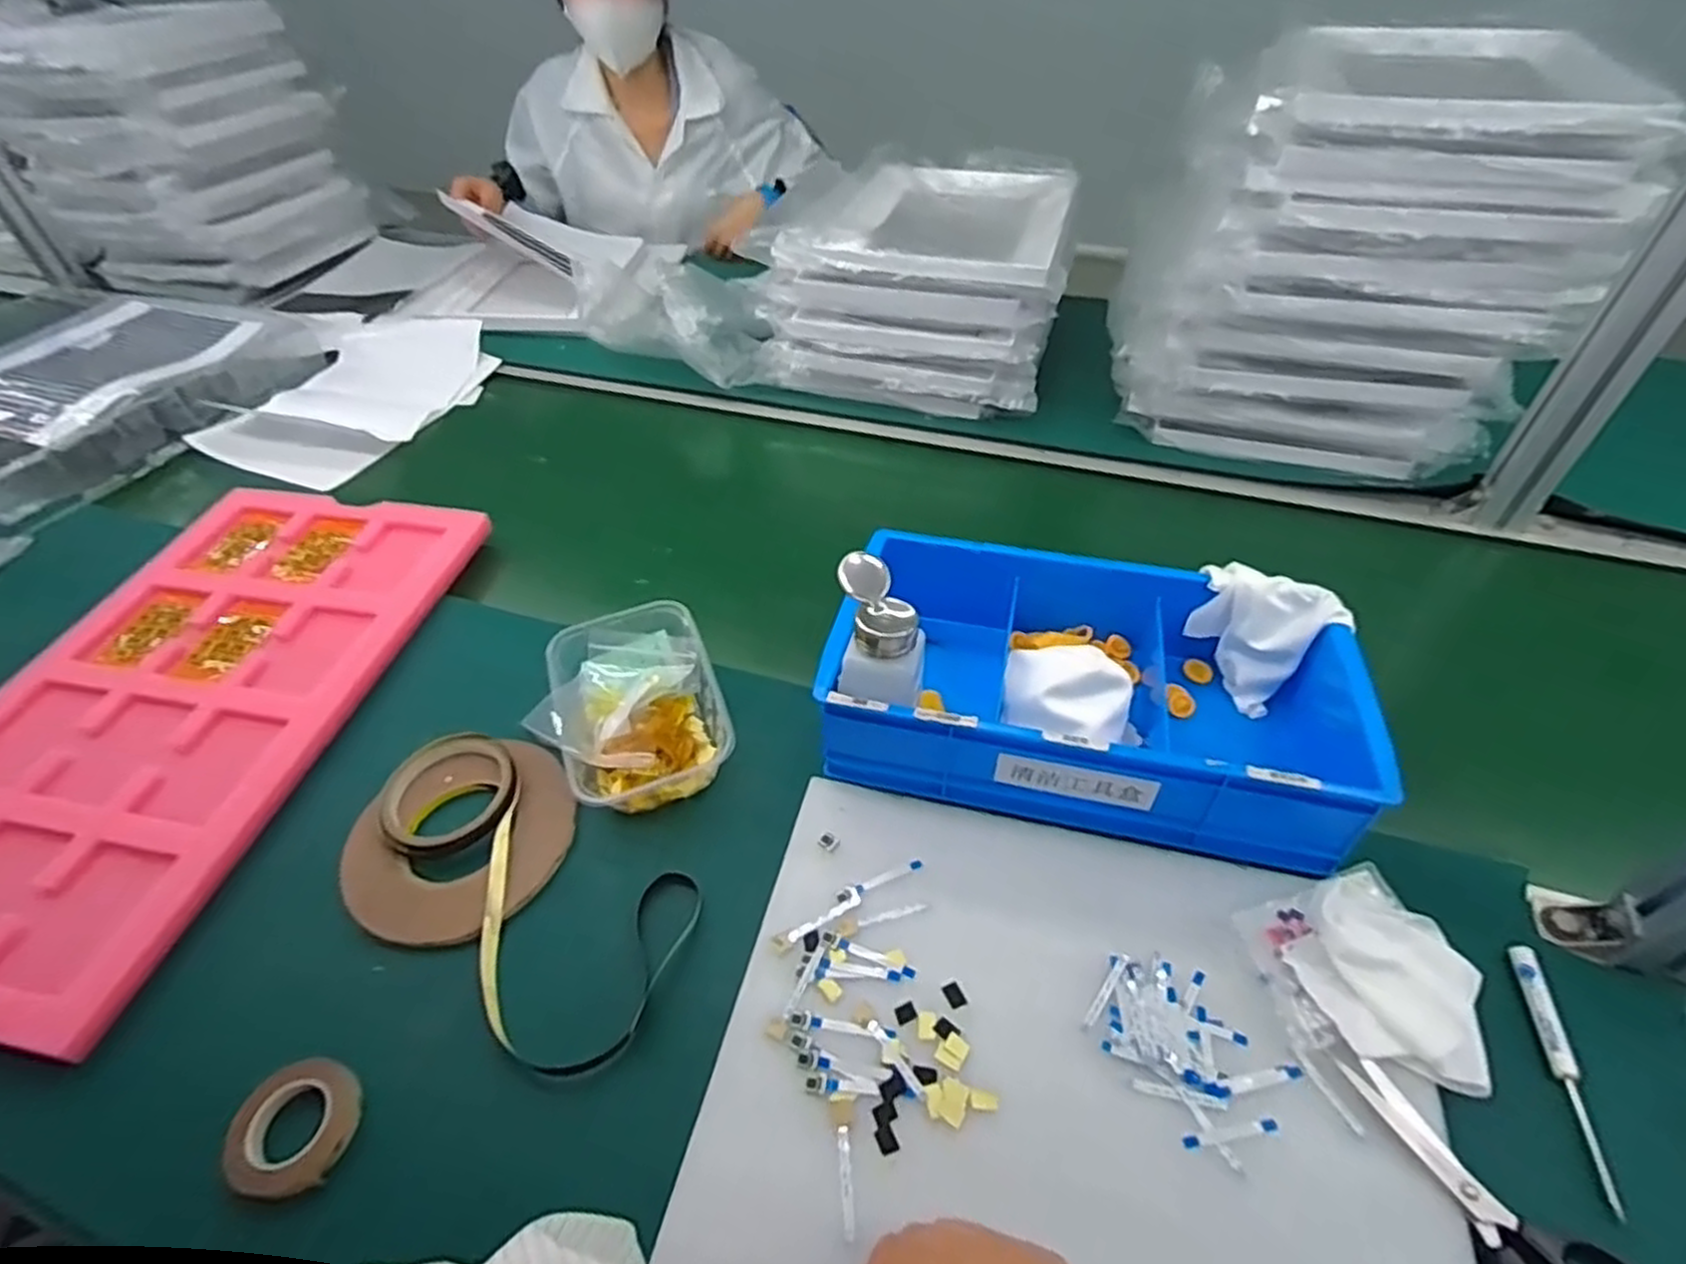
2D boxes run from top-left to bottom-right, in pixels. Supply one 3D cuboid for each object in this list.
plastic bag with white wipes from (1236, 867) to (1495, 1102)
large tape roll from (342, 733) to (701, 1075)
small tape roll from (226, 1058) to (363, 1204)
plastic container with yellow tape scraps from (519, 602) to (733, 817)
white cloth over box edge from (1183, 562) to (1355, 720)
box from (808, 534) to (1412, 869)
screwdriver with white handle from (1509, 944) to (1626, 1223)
[{"bbox_3d":[0.297,0.199,0.438,0.114,0.019,0.115,-15,47,-11],"label":"plastic bag with white wipes"},{"bbox_3d":[-0.221,0.167,0.520,0.265,0.031,0.146,29,54,27],"label":"large tape roll"},{"bbox_3d":[-0.301,0.275,0.430,0.063,0.024,0.063,-1,46,1],"label":"small tape roll"},{"bbox_3d":[-0.163,0.057,0.596,0.130,0.052,0.163,-17,48,-14],"label":"plastic container with yellow tape scraps"},{"bbox_3d":[0.322,0.001,0.598,0.073,0.081,0.098,-26,51,-21],"label":"white cloth over box edge"},{"bbox_3d":[0.177,0.029,0.564,0.347,0.094,0.215,11,48,13],"label":"box"},{"bbox_3d":[0.389,0.234,0.417,0.014,0.011,0.132,6,47,8],"label":"screwdriver with white handle"}]

